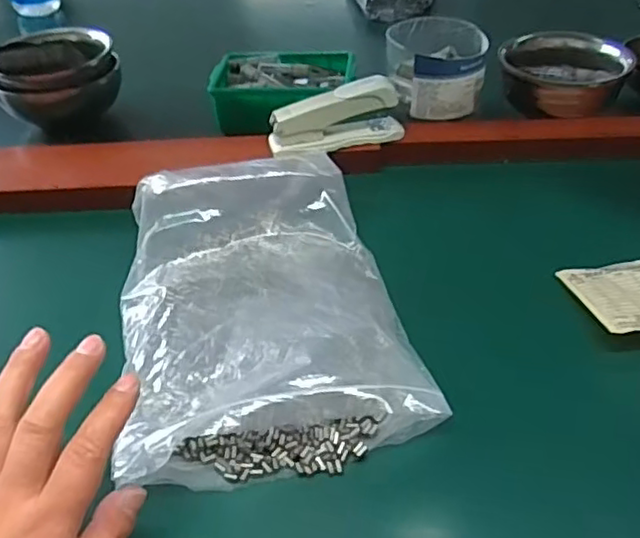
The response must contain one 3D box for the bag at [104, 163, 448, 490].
[{"bbox_3d":[-0.042,0.016,0.441,0.185,0.061,0.240,-9,41,-8],"label":"bag"}]

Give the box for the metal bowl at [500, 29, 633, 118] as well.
[{"bbox_3d":[0.246,-0.200,0.664,0.118,0.048,0.118,-1,40,1],"label":"metal bowl"}]

